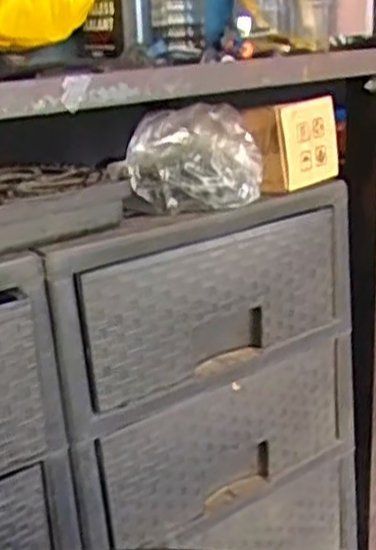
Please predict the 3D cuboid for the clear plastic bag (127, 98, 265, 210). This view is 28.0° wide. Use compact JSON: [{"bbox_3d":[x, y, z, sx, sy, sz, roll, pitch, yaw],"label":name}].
[{"bbox_3d":[0.002,-0.110,0.699,0.128,0.089,0.060,-3,16,6],"label":"clear plastic bag"}]

